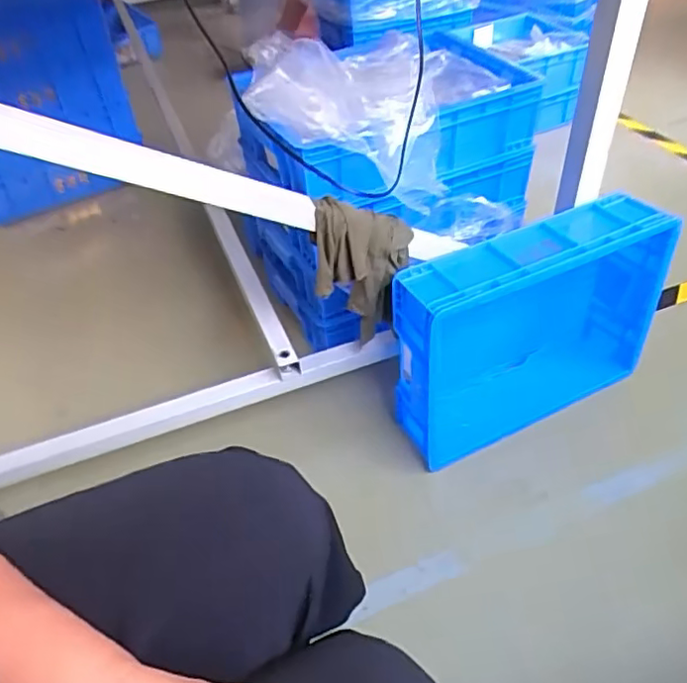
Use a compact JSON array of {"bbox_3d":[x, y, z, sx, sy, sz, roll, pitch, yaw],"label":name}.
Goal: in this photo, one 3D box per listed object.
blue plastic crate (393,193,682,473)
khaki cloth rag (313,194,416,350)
[{"bbox_3d":[0.265,-0.022,0.906,0.395,0.299,0.139,-20,46,-16],"label":"blue plastic crate"},{"bbox_3d":[0.025,-0.089,0.818,0.125,0.220,0.057,-27,48,-22],"label":"khaki cloth rag"}]

